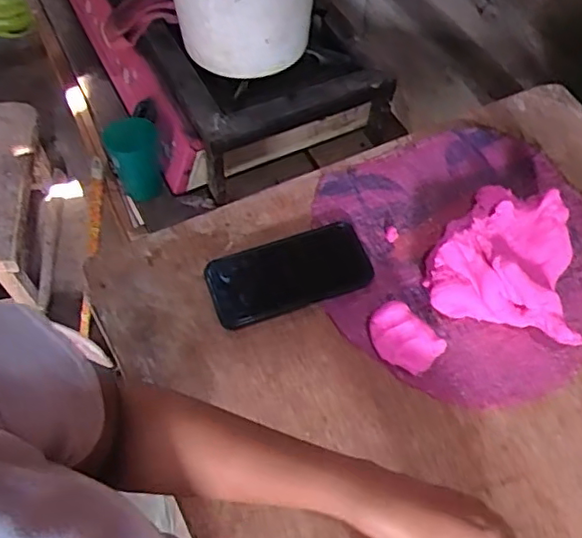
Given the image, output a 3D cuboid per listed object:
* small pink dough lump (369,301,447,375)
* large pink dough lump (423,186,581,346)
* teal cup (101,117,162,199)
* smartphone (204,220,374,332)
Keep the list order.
[{"bbox_3d":[0.111,0.068,0.594,0.074,0.036,0.048,33,63,16],"label":"small pink dough lump"},{"bbox_3d":[0.229,-0.015,0.641,0.152,0.059,0.170,17,59,7],"label":"large pink dough lump"},{"bbox_3d":[-0.242,-0.169,0.942,0.073,0.127,0.071,0,58,-1],"label":"teal cup"},{"bbox_3d":[-0.001,0.004,0.642,0.168,0.010,0.081,-17,61,-13],"label":"smartphone"}]

